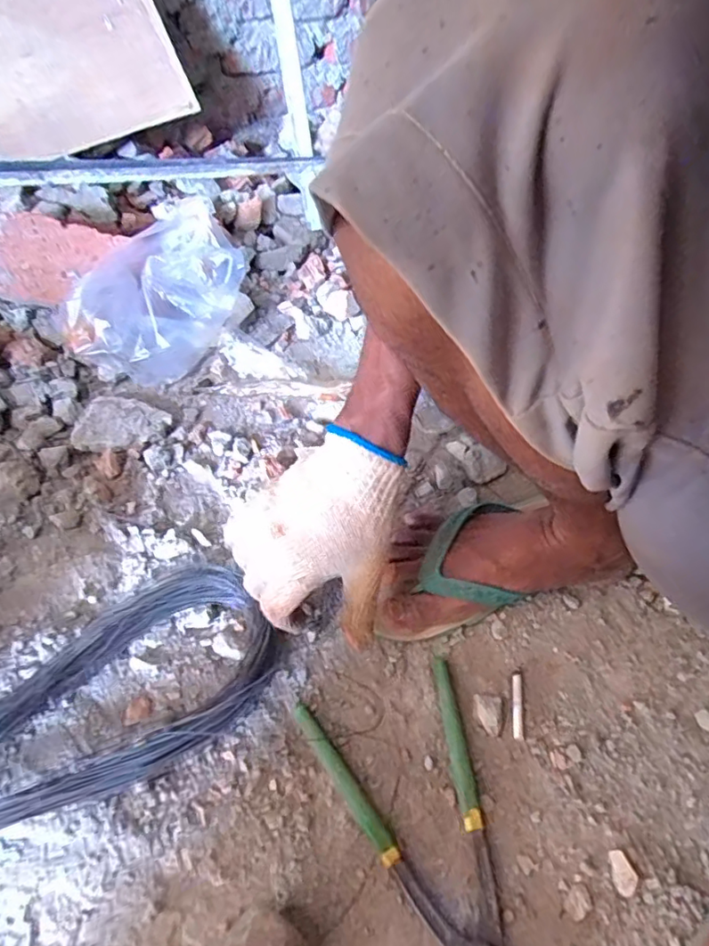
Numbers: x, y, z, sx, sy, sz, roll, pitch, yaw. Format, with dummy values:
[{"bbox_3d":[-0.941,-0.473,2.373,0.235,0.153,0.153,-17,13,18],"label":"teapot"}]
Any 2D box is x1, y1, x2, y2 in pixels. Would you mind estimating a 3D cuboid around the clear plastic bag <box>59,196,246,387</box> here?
[{"bbox_3d":[-0.242,-0.212,0.708,0.220,0.159,0.111,-30,56,-30],"label":"clear plastic bag"}]

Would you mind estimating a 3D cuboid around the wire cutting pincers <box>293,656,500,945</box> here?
[{"bbox_3d":[0.063,0.236,0.406,0.123,0.019,0.216,-22,52,-22],"label":"wire cutting pincers"}]

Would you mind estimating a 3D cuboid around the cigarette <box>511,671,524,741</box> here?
[{"bbox_3d":[0.132,0.187,0.464,0.009,0.007,0.056,9,47,5],"label":"cigarette"}]

